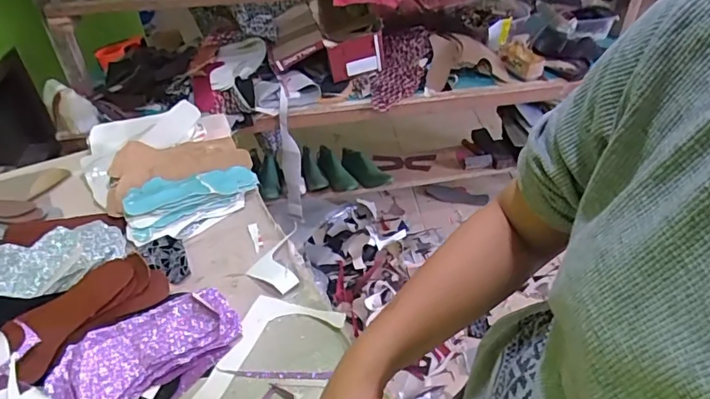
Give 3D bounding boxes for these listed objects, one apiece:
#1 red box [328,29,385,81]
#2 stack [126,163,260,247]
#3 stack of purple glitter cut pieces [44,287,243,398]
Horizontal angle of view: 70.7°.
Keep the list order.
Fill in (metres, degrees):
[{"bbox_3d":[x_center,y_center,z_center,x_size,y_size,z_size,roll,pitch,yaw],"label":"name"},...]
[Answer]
[{"bbox_3d":[0.007,-0.368,1.286,0.149,0.099,0.042,-18,42,-4],"label":"red box"},{"bbox_3d":[-0.253,-0.006,0.783,0.204,0.045,0.116,-20,43,-18],"label":"stack"},{"bbox_3d":[-0.243,0.171,0.576,0.209,0.040,0.103,-29,47,-27],"label":"stack of purple glitter cut pieces"}]

